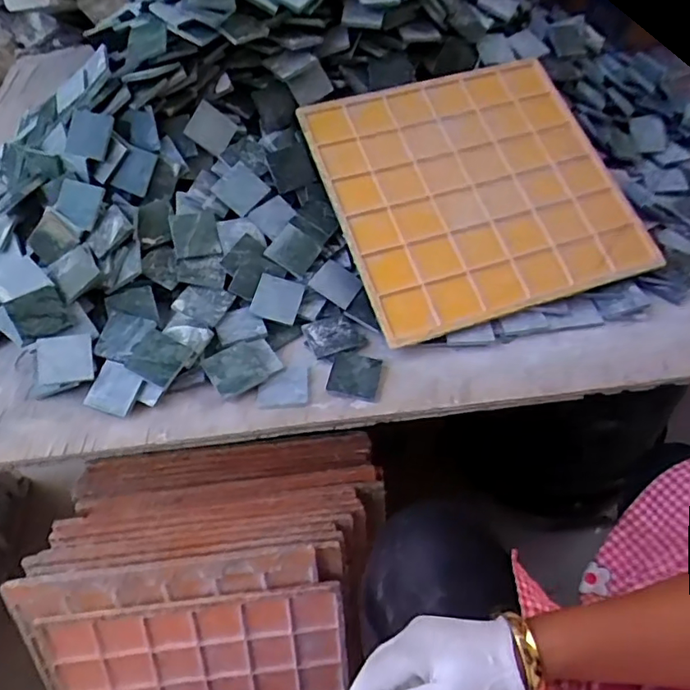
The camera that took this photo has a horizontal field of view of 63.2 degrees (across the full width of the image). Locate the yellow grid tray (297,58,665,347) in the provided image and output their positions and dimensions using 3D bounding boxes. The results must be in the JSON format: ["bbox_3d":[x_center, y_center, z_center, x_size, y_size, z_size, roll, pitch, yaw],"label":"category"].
[{"bbox_3d":[0.150,-0.190,0.661,0.324,0.013,0.337,-17,69,-8],"label":"yellow grid tray"}]

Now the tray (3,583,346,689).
[{"bbox_3d":[-0.163,0.404,0.642,0.334,0.359,0.013,-6,20,-3],"label":"tray"}]

